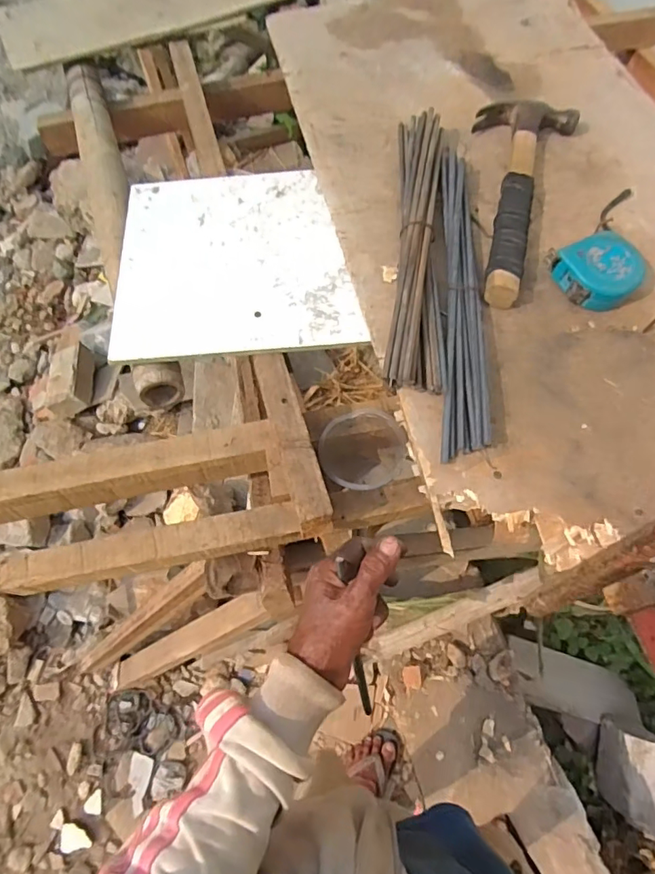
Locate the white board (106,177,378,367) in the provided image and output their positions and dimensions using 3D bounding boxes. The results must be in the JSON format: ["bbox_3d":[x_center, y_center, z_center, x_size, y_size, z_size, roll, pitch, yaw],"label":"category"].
[{"bbox_3d":[-0.111,-0.216,0.610,0.264,0.010,0.287,-5,62,-2],"label":"white board"}]

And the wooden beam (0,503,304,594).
[{"bbox_3d":[-0.173,0.116,0.521,0.293,0.041,0.033,-12,63,-3],"label":"wooden beam"}]

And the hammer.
[{"bbox_3d":[0.214,-0.290,0.611,0.117,0.030,0.335,16,63,9],"label":"hammer"}]

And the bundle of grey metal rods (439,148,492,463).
[{"bbox_3d":[0.142,-0.164,0.545,0.043,0.031,0.388,3,62,3],"label":"bundle of grey metal rods"}]

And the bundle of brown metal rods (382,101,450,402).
[{"bbox_3d":[0.105,-0.230,0.579,0.058,0.033,0.404,5,62,3],"label":"bundle of brown metal rods"}]

